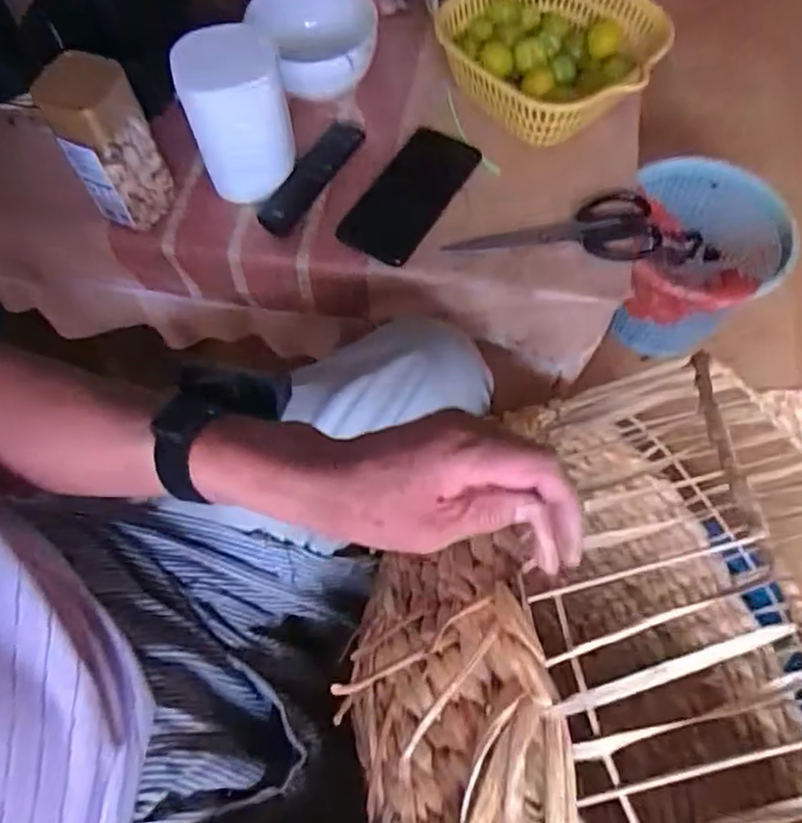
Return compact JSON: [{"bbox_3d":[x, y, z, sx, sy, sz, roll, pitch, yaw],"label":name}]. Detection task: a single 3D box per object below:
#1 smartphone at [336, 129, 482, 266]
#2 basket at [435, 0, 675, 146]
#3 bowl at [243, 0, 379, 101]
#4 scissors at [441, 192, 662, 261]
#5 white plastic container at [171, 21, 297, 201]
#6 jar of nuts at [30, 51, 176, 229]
[{"bbox_3d":[0.009,-0.216,0.643,0.075,0.008,0.159,29,69,14],"label":"smartphone"},{"bbox_3d":[0.151,-0.363,0.673,0.212,0.078,0.200,33,70,15],"label":"basket"},{"bbox_3d":[-0.092,-0.398,0.703,0.130,0.065,0.141,-1,65,1],"label":"bowl"},{"bbox_3d":[0.146,-0.176,0.625,0.196,0.010,0.070,-2,65,1],"label":"scissors"},{"bbox_3d":[-0.153,-0.275,0.611,0.088,0.121,0.084,-21,67,-8],"label":"white plastic container"},{"bbox_3d":[-0.256,-0.234,0.578,0.057,0.135,0.068,23,68,12],"label":"jar of nuts"}]

